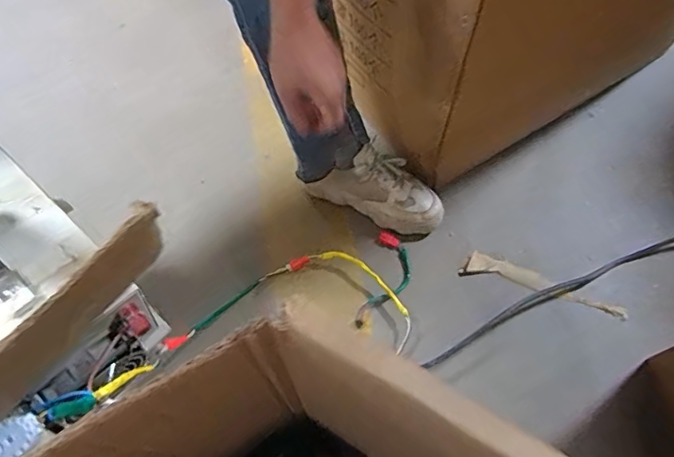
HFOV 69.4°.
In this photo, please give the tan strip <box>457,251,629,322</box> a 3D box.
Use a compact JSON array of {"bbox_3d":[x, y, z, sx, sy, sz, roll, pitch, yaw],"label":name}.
[{"bbox_3d":[0.312,0.082,0.737,0.243,0.022,0.043,15,63,10],"label":"tan strip"}]

